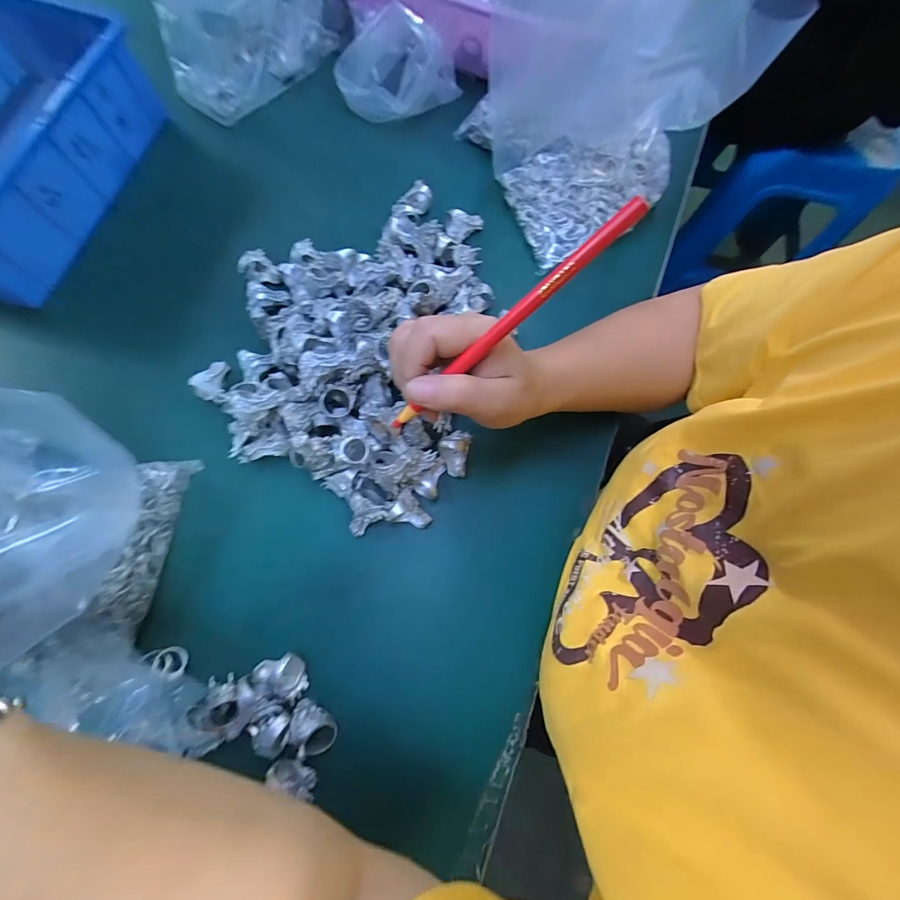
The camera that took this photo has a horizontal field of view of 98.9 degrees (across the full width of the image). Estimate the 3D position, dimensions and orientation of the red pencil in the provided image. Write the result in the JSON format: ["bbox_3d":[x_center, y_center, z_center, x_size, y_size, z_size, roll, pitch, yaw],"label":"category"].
[{"bbox_3d":[0.027,-0.065,0.207,0.166,0.007,0.010,-38,78,25],"label":"red pencil"}]

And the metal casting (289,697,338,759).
[{"bbox_3d":[-0.099,0.200,0.279,0.023,0.029,0.036,-41,79,-9],"label":"metal casting"}]

